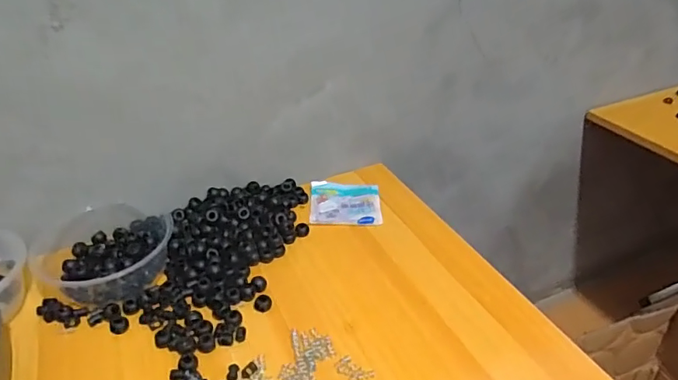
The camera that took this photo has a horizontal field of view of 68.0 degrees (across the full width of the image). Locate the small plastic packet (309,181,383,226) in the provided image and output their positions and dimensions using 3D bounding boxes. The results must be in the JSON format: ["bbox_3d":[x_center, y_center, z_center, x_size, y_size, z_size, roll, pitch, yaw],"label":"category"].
[{"bbox_3d":[0.009,0.017,0.685,0.094,0.006,0.093,-1,34,2],"label":"small plastic packet"}]

